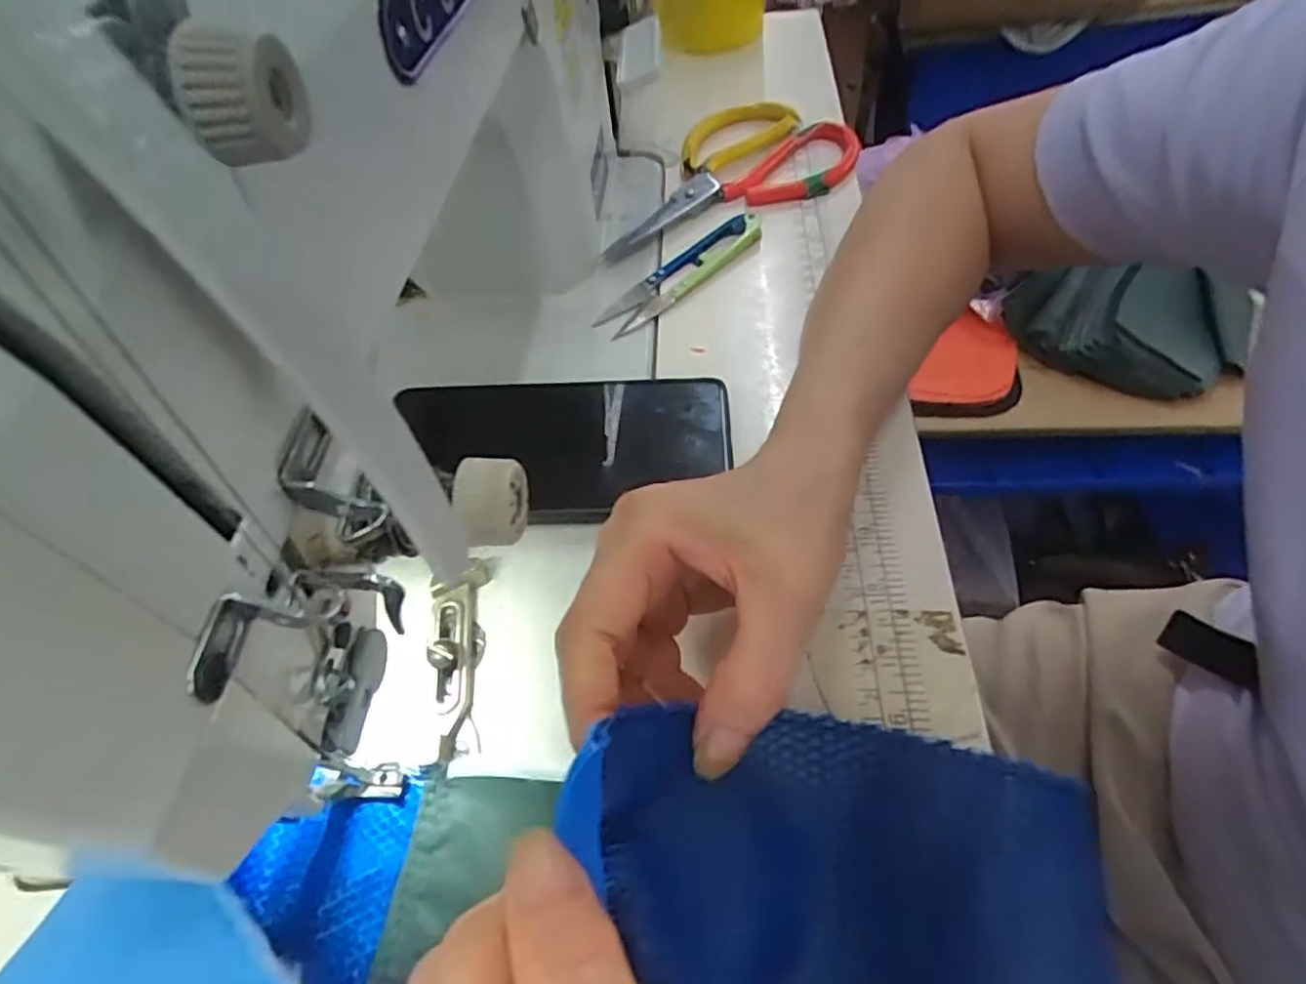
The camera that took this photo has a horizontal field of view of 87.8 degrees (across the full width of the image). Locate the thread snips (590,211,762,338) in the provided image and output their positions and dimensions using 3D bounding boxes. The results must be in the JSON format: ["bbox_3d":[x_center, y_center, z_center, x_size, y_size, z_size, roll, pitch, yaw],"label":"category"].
[{"bbox_3d":[0.019,-0.127,0.395,0.121,0.010,0.028,-37,60,-20],"label":"thread snips"}]

